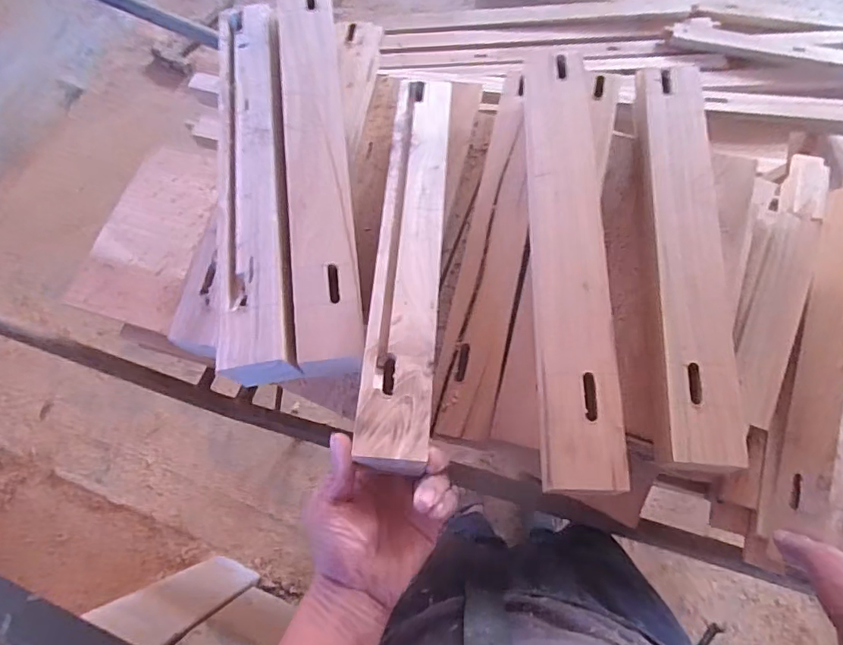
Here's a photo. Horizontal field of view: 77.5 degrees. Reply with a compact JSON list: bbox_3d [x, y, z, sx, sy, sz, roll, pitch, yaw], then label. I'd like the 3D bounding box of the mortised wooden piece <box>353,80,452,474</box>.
[{"bbox_3d":[-0.009,-0.079,0.506,0.059,0.025,0.425,3,63,2],"label":"mortised wooden piece"}]

